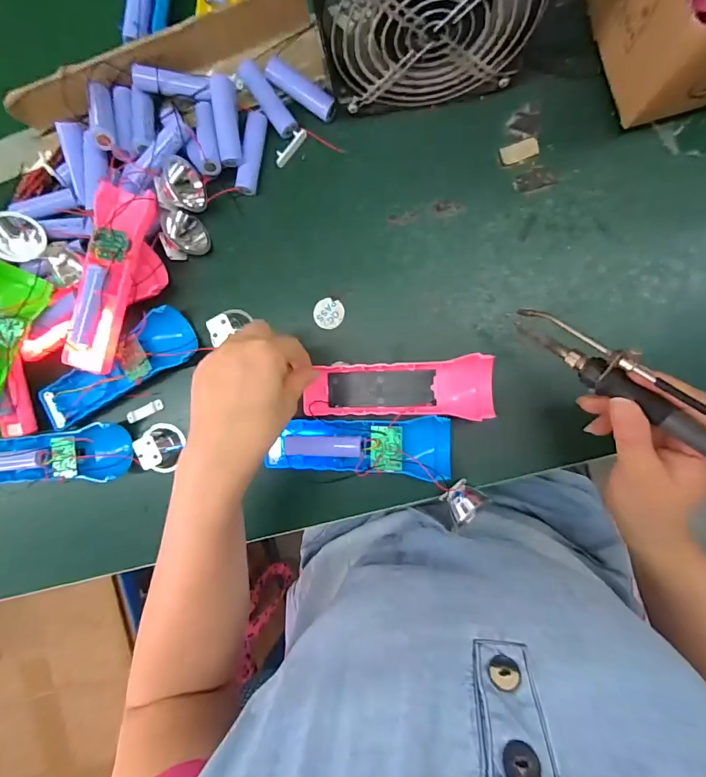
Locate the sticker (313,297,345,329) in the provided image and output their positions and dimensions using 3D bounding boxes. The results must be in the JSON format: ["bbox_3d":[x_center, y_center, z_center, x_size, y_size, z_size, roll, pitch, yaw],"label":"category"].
[{"bbox_3d":[-0.022,-0.066,0.367,0.027,0.004,0.026,0,90,9],"label":"sticker"}]

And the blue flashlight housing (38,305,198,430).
[{"bbox_3d":[-0.214,-0.017,0.382,0.155,0.035,0.045,-30,92,9],"label":"blue flashlight housing"}]

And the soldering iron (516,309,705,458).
[{"bbox_3d":[0.182,0.008,0.246,0.194,0.026,0.024,44,101,32],"label":"soldering iron"}]

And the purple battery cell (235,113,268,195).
[{"bbox_3d":[-0.088,-0.206,0.361,0.015,0.016,0.068,13,92,8],"label":"purple battery cell"}]

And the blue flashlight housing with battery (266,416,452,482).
[{"bbox_3d":[0.005,0.047,0.343,0.151,0.026,0.046,1,90,9],"label":"blue flashlight housing with battery"}]

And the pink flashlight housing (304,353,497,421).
[{"bbox_3d":[0.037,0.000,0.343,0.152,0.022,0.046,-2,96,9],"label":"pink flashlight housing"}]

